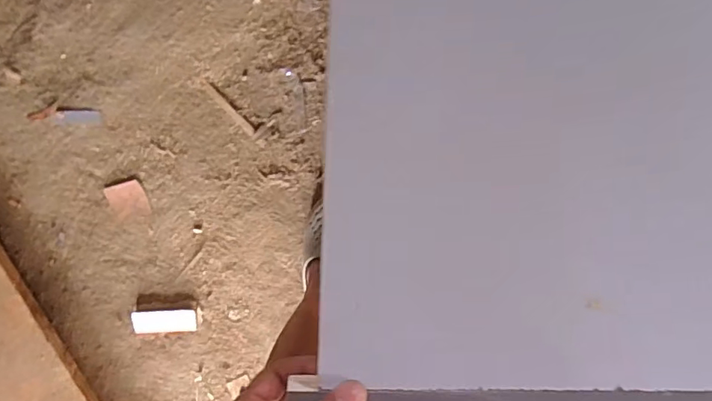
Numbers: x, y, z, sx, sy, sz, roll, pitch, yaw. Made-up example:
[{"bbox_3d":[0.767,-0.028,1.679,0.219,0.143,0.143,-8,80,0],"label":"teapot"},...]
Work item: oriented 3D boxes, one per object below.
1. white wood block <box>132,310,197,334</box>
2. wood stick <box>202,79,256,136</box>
[{"bbox_3d":[-0.455,0.290,1.232,0.145,0.016,0.056,0,96,-5],"label":"white wood block"},{"bbox_3d":[-0.292,-0.212,1.181,0.018,0.005,0.163,-45,98,0],"label":"wood stick"}]

